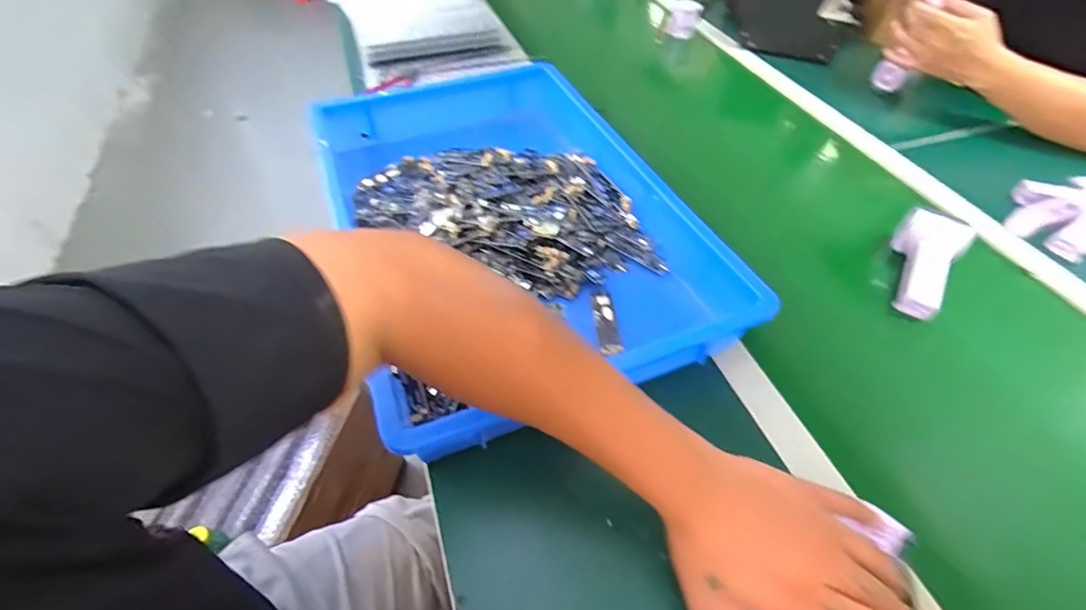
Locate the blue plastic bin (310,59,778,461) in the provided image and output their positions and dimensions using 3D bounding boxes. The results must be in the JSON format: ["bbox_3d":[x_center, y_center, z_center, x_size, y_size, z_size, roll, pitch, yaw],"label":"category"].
[{"bbox_3d":[-0.045,-0.110,0.610,0.378,0.111,0.555,-17,52,-14],"label":"blue plastic bin"}]

